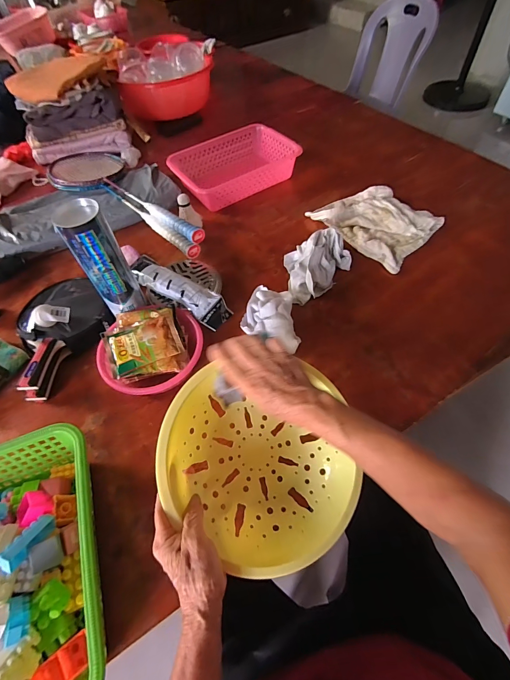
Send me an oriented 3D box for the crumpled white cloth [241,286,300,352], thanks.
[{"bbox_3d":[0.023,-0.047,0.582,0.093,0.048,0.162,-8,57,0],"label":"crumpled white cloth"}]

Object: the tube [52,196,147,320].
[{"bbox_3d":[-0.242,-0.123,0.520,0.066,0.192,0.060,-30,60,-14],"label":"tube"}]

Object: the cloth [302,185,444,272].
[{"bbox_3d":[0.276,-0.272,0.720,0.186,0.029,0.242,-35,61,-16],"label":"cloth"}]

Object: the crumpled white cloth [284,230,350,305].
[{"bbox_3d":[0.129,-0.149,0.633,0.128,0.065,0.135,-6,57,1],"label":"crumpled white cloth"}]

